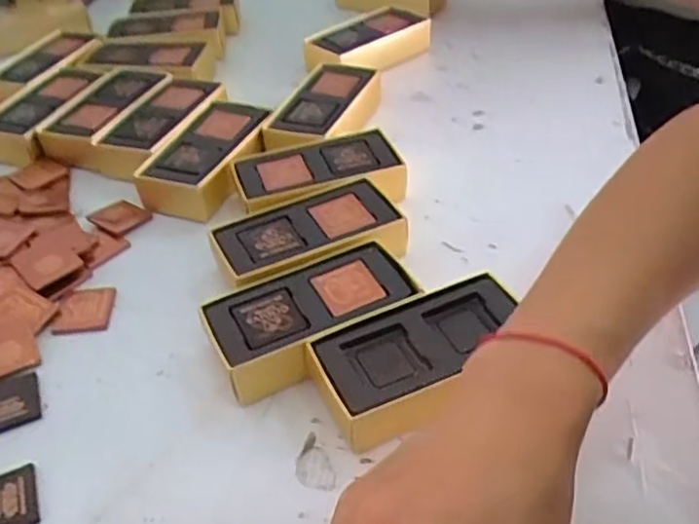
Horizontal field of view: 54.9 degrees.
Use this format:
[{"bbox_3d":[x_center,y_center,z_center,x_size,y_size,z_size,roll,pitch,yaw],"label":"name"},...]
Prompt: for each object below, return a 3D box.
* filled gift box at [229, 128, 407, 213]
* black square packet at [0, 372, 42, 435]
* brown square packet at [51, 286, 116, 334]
[{"bbox_3d":[-0.021,-0.057,0.473,0.114,0.033,0.063,-14,43,-10],"label":"filled gift box"},{"bbox_3d":[-0.186,0.076,0.364,0.033,0.004,0.035,-19,44,-16],"label":"black square packet"},{"bbox_3d":[-0.164,0.028,0.416,0.032,0.005,0.036,-6,42,-2],"label":"brown square packet"}]

